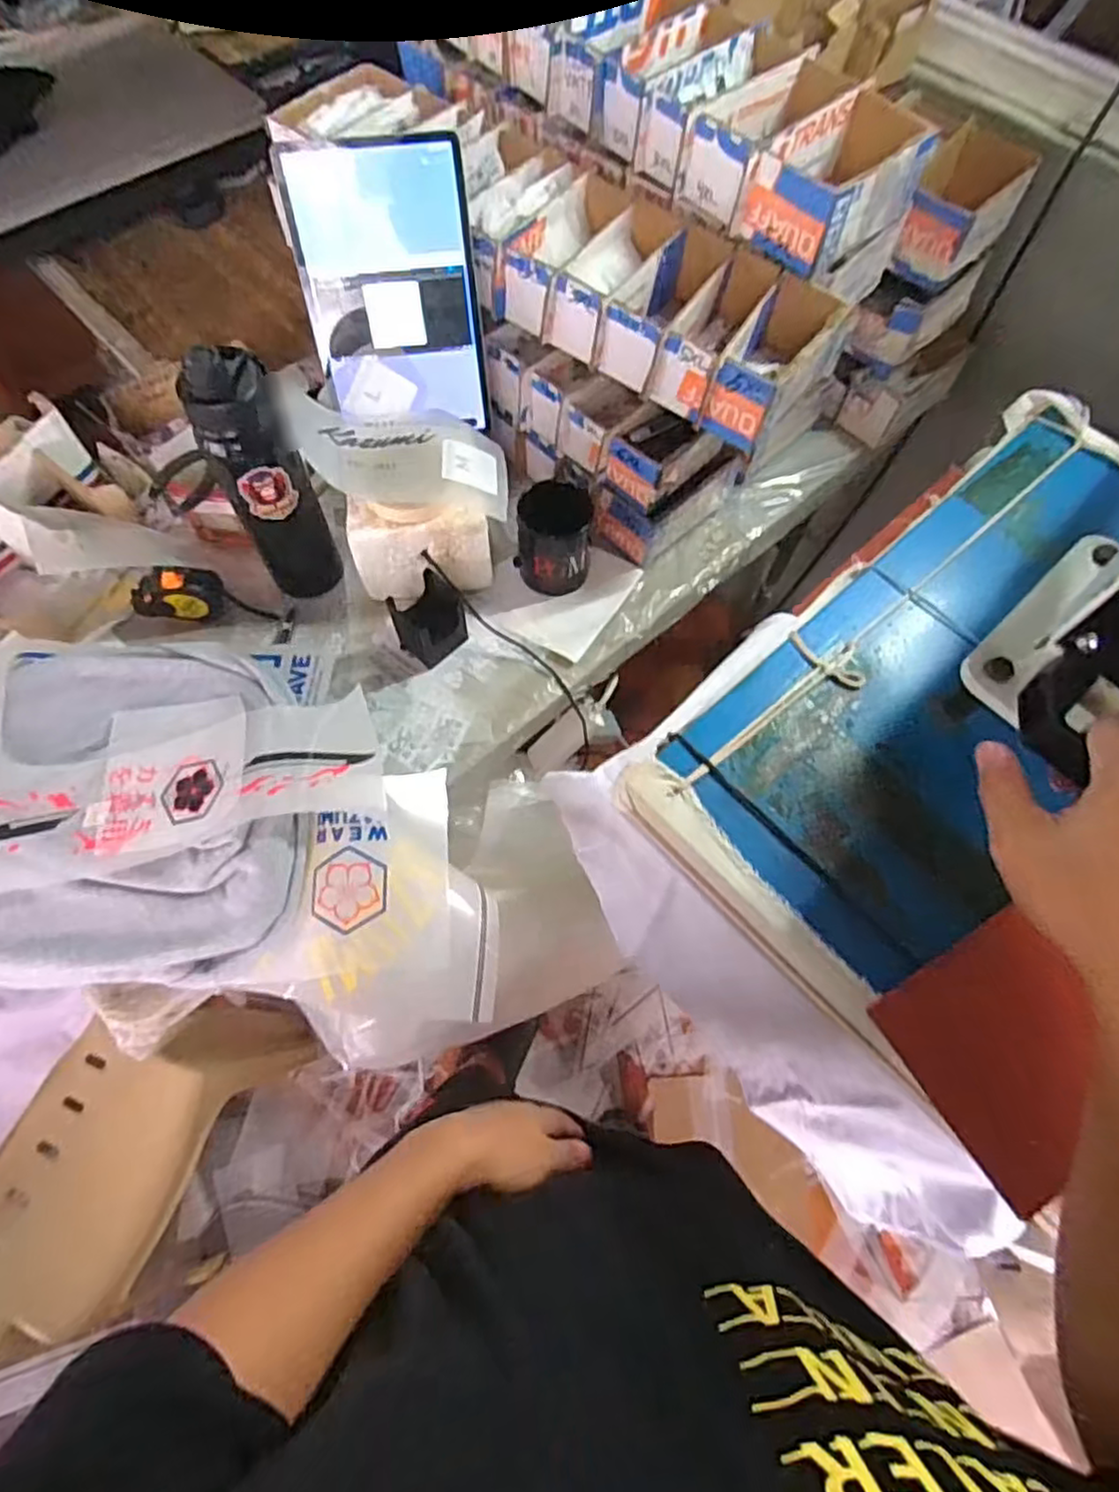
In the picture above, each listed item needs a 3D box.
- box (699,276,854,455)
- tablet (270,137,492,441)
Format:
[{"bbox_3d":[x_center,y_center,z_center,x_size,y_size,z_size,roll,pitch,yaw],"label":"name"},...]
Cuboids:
[{"bbox_3d":[0.205,-0.367,0.666,0.078,0.075,0.161,29,67,9],"label":"box"},{"bbox_3d":[-0.160,-0.433,0.669,0.158,0.227,0.009,-8,37,-5],"label":"tablet"}]

